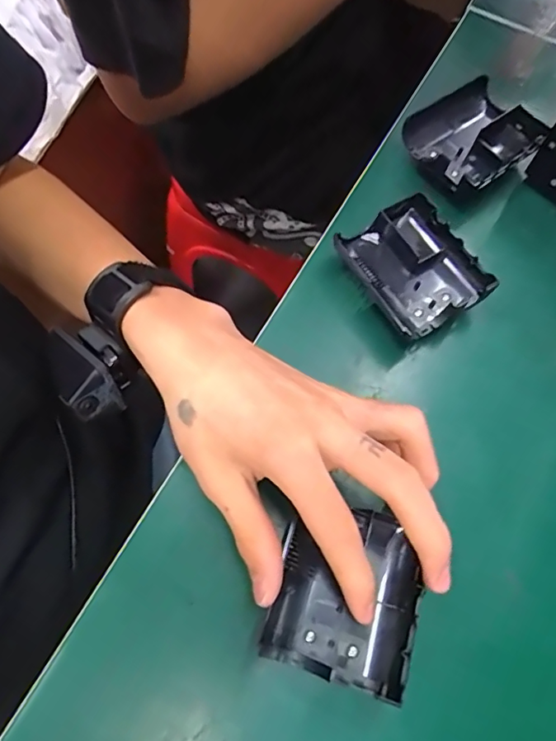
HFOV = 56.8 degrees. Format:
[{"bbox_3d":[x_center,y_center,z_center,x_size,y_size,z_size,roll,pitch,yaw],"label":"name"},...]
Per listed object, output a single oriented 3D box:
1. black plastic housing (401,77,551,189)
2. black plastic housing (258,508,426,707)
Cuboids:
[{"bbox_3d":[0.138,-0.159,0.358,0.079,0.038,0.066,-31,73,-13],"label":"black plastic housing"},{"bbox_3d":[0.033,0.107,0.251,0.066,0.020,0.077,16,69,5],"label":"black plastic housing"}]

